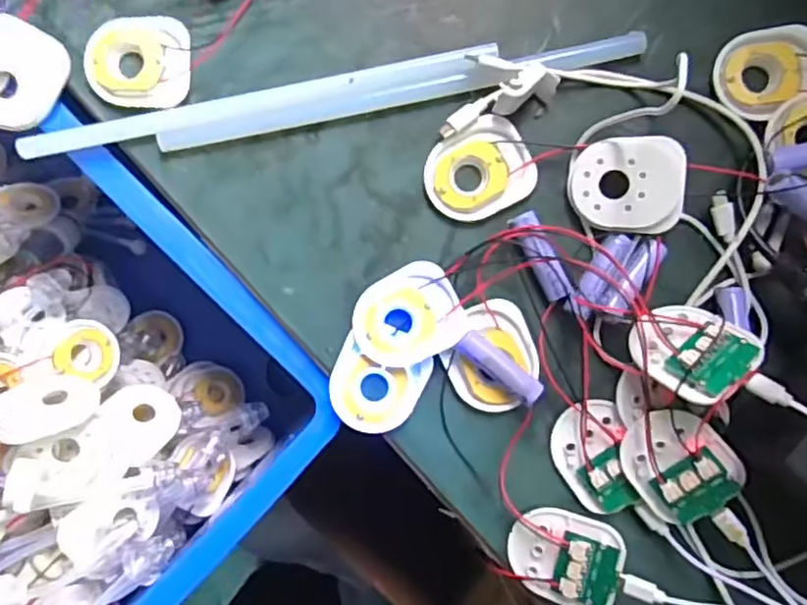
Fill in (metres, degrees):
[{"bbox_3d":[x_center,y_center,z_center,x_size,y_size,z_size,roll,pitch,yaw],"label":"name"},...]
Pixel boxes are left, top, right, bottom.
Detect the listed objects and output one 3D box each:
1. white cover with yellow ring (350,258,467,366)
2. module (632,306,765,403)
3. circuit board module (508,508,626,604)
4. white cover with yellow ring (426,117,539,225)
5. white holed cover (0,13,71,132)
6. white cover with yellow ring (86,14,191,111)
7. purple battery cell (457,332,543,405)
[{"bbox_3d":[0.001,0.007,0.362,0.057,0.018,0.048,-26,89,6],"label":"white cover with yellow ring"},{"bbox_3d":[0.140,0.021,0.328,0.047,0.013,0.056,-35,47,-10],"label":"module"},{"bbox_3d":[0.083,0.134,0.351,0.057,0.011,0.048,15,98,24],"label":"circuit board module"},{"bbox_3d":[0.041,-0.073,0.371,0.056,0.011,0.047,-29,89,-1],"label":"white cover with yellow ring"},{"bbox_3d":[-0.218,-0.127,0.376,0.051,0.008,0.057,29,100,-13],"label":"white holed cover"},{"bbox_3d":[-0.147,-0.134,0.374,0.057,0.007,0.049,5,88,-1],"label":"white cover with yellow ring"},{"bbox_3d":[0.051,0.035,0.358,0.049,0.016,0.016,38,88,0],"label":"purple battery cell"}]

